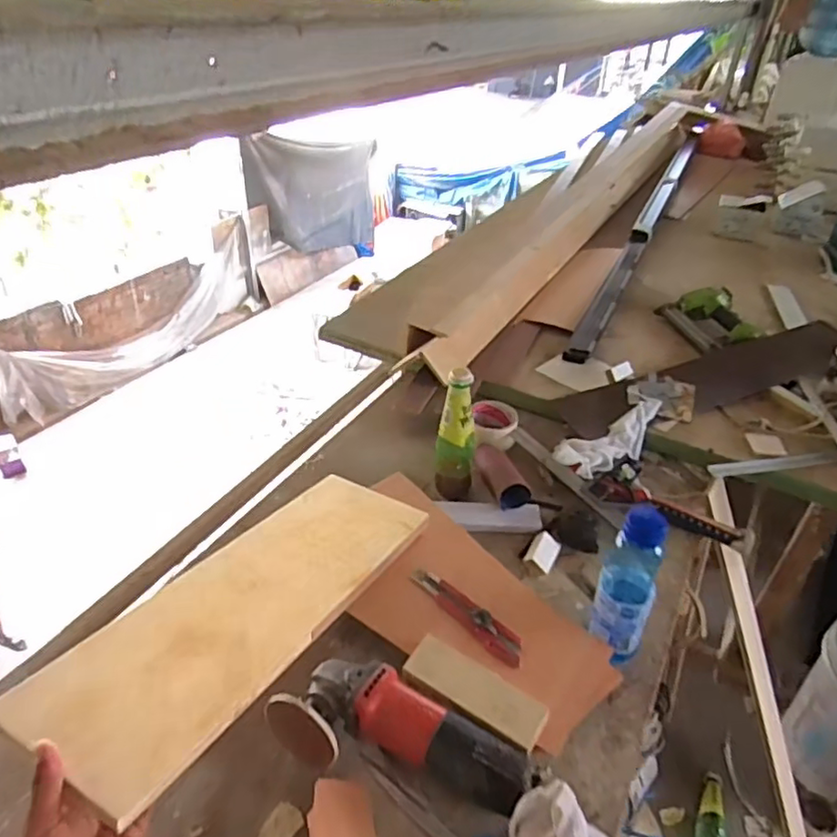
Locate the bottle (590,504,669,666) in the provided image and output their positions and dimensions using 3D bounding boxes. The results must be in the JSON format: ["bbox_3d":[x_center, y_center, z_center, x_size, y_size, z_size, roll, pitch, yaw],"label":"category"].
[{"bbox_3d":[0.229,0.190,0.684,0.062,0.195,0.053,17,39,19],"label":"bottle"}]

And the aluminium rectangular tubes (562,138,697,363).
[{"bbox_3d":[0.651,-0.576,1.756,0.056,0.026,1.609,16,42,21],"label":"aluminium rectangular tubes"}]

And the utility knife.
[{"bbox_3d":[0.056,0.228,0.732,0.160,0.022,0.030,32,46,34],"label":"utility knife"}]

